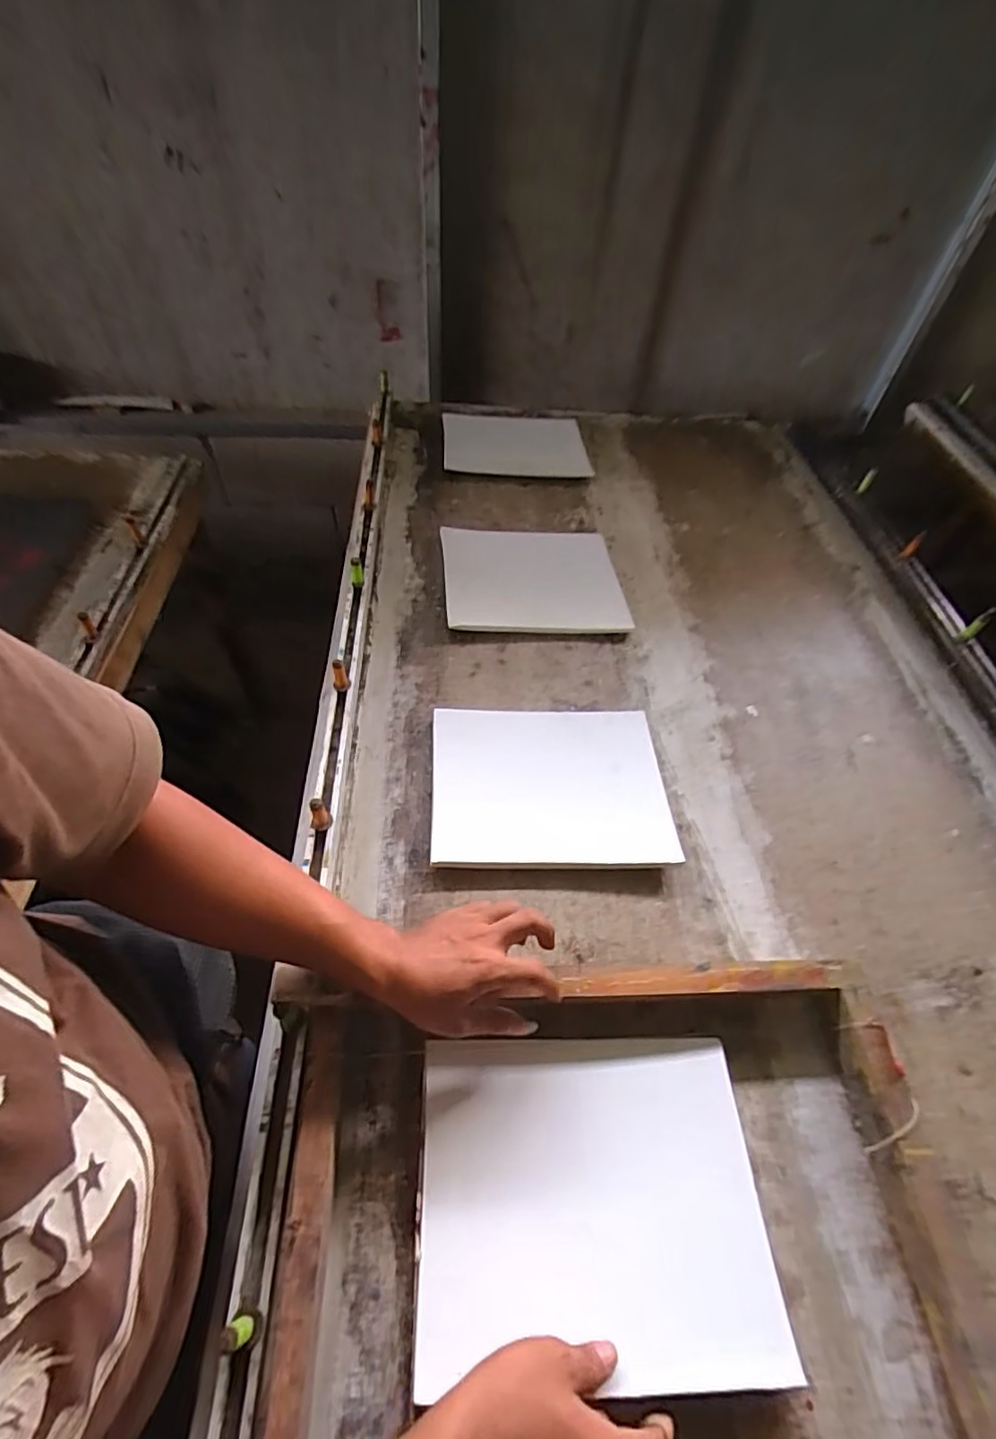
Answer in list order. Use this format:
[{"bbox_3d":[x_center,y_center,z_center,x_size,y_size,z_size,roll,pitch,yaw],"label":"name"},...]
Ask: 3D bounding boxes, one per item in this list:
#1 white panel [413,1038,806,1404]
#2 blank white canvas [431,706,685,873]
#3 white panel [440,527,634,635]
[{"bbox_3d":[0.074,0.376,0.474,0.264,0.033,0.213,0,53,-2],"label":"white panel"},{"bbox_3d":[0.058,0.075,0.704,0.268,0.011,0.210,1,52,-4],"label":"blank white canvas"},{"bbox_3d":[0.051,-0.218,0.920,0.267,0.021,0.226,0,52,-5],"label":"white panel"}]

